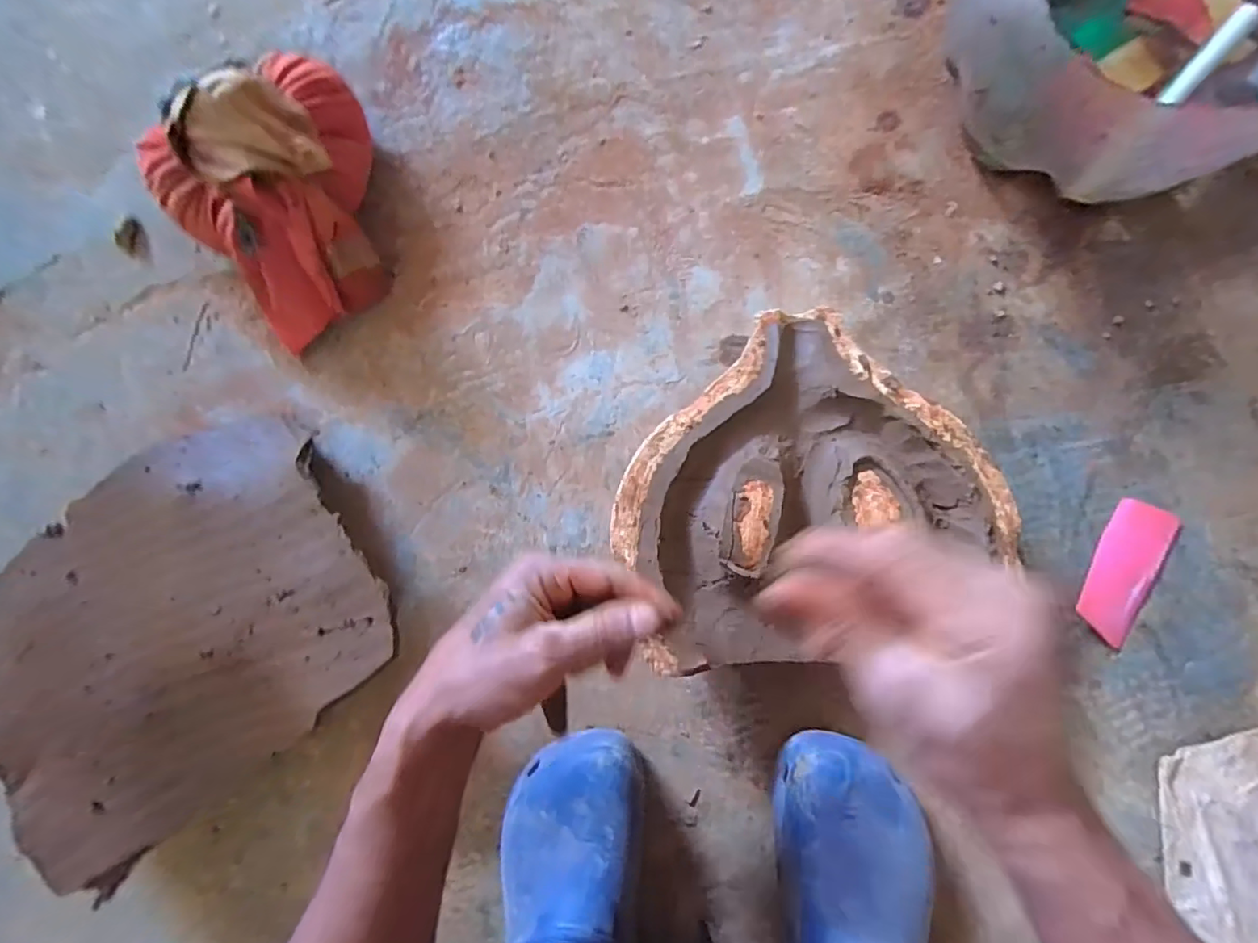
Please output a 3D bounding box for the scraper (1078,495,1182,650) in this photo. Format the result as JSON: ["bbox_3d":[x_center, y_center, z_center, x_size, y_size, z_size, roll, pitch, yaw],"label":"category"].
[{"bbox_3d":[0.386,0.077,0.424,0.047,0.005,0.109,26,90,7],"label":"scraper"}]

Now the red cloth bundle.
[{"bbox_3d":[-0.277,-0.220,0.434,0.171,0.138,0.160,-36,84,3],"label":"red cloth bundle"}]

